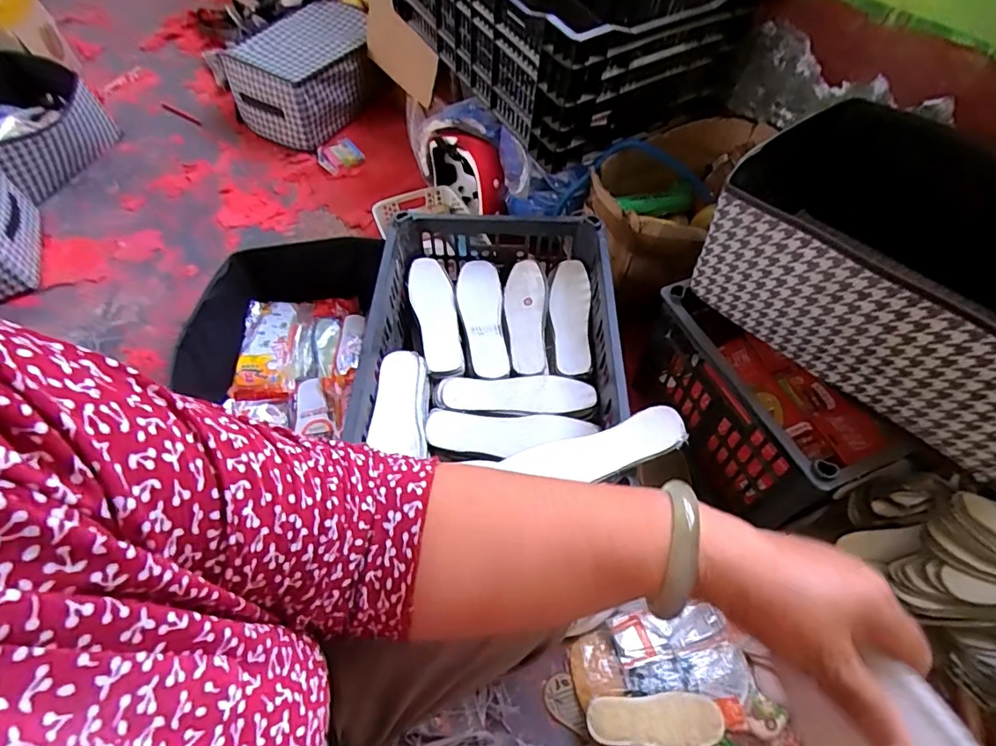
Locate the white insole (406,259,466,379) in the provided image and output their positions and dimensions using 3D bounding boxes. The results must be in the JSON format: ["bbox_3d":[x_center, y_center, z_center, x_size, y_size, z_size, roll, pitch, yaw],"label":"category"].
[{"bbox_3d":[-0.100,-0.093,0.843,0.067,0.014,0.229,-11,57,-6],"label":"white insole"}]

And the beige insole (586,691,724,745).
[{"bbox_3d":[0.196,0.434,0.660,0.162,0.022,0.062,1,57,2],"label":"beige insole"}]

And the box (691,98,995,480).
[{"bbox_3d":[0.520,-0.128,0.667,0.337,0.192,0.446,-37,63,-21],"label":"box"}]

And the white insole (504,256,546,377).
[{"bbox_3d":[0.044,-0.092,0.847,0.062,0.029,0.208,0,57,1],"label":"white insole"}]

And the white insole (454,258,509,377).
[{"bbox_3d":[-0.023,-0.089,0.840,0.070,0.015,0.215,-8,57,-4],"label":"white insole"}]

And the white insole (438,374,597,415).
[{"bbox_3d":[0.026,0.028,0.770,0.222,0.013,0.068,1,57,2],"label":"white insole"}]

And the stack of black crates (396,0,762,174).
[{"bbox_3d":[0.101,-0.695,0.977,0.410,0.258,0.615,-25,60,-15],"label":"stack of black crates"}]

